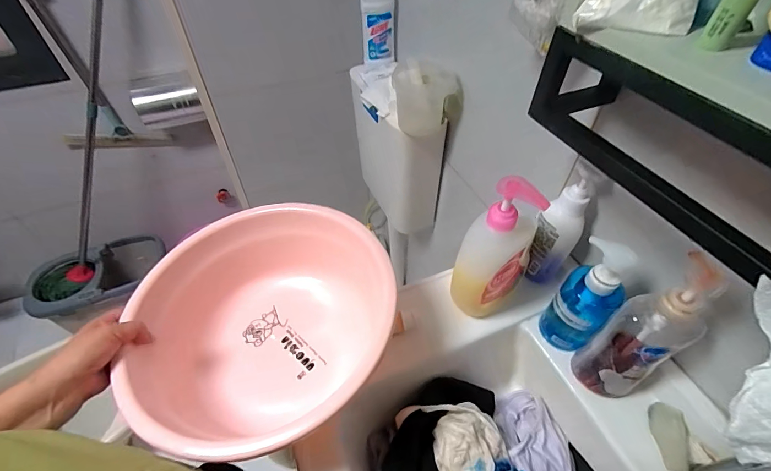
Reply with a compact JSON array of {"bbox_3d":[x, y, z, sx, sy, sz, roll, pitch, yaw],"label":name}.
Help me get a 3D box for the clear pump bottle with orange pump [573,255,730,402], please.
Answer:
[{"bbox_3d":[0.299,0.120,0.434,0.066,0.224,0.071,-20,52,-16],"label":"clear pump bottle with orange pump"}]

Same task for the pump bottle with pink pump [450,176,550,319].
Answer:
[{"bbox_3d":[0.143,0.028,0.494,0.088,0.232,0.066,22,53,18],"label":"pump bottle with pink pump"}]

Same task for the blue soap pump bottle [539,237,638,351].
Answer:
[{"bbox_3d":[0.263,0.094,0.499,0.054,0.159,0.069,-34,57,-25],"label":"blue soap pump bottle"}]

